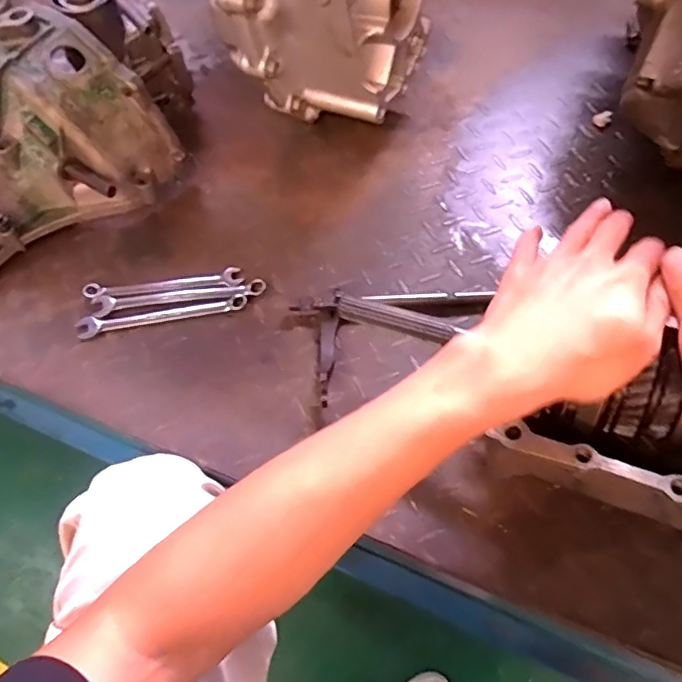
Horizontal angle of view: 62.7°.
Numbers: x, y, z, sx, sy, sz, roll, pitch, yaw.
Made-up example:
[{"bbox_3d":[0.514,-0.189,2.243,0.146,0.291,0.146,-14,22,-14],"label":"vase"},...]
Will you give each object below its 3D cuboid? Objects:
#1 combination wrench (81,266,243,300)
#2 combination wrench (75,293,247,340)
[{"bbox_3d":[-0.177,-0.056,0.562,0.155,0.010,0.021,-7,59,0],"label":"combination wrench"},{"bbox_3d":[-0.173,-0.025,0.543,0.162,0.008,0.017,-9,59,-2],"label":"combination wrench"}]

